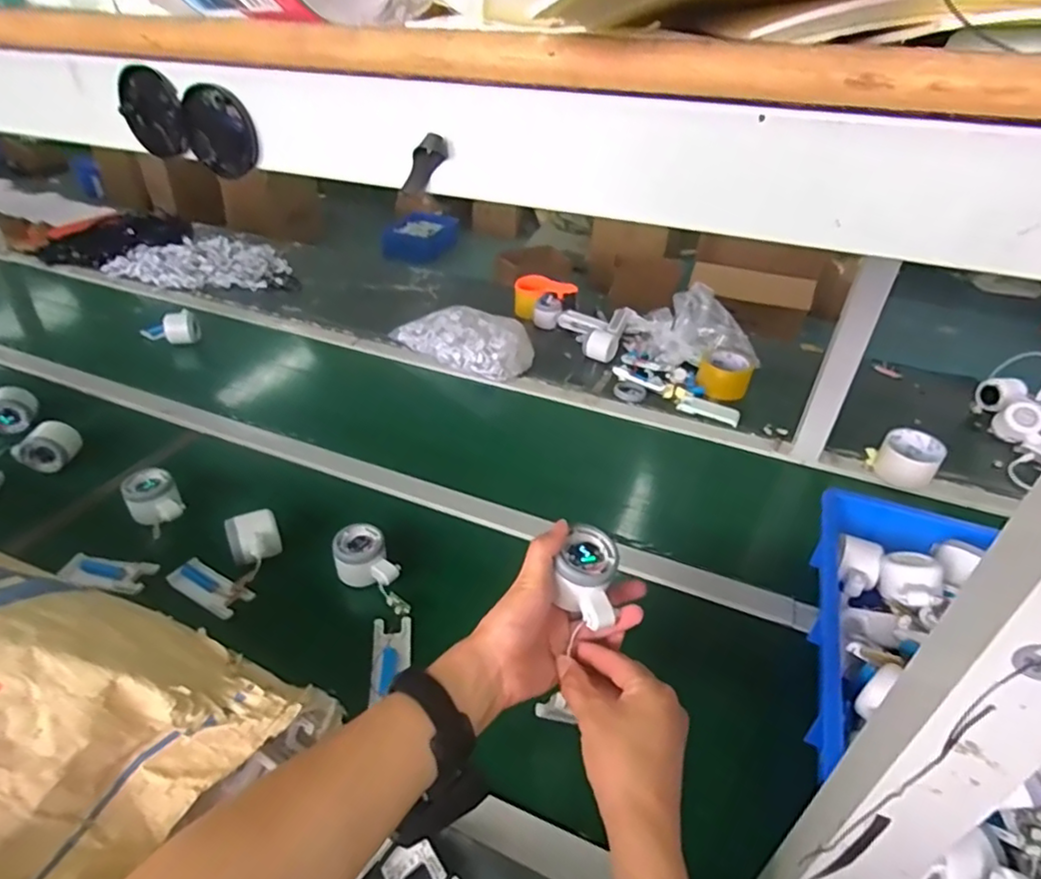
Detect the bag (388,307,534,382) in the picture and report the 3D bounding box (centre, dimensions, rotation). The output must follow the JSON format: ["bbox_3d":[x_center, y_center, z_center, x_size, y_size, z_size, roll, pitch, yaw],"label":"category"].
[{"bbox_3d":[-0.113,-0.197,1.183,0.306,0.085,0.156,26,41,29],"label":"bag"}]

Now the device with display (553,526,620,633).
[{"bbox_3d":[0.055,0.114,0.495,0.048,0.045,0.072,8,36,7],"label":"device with display"}]

